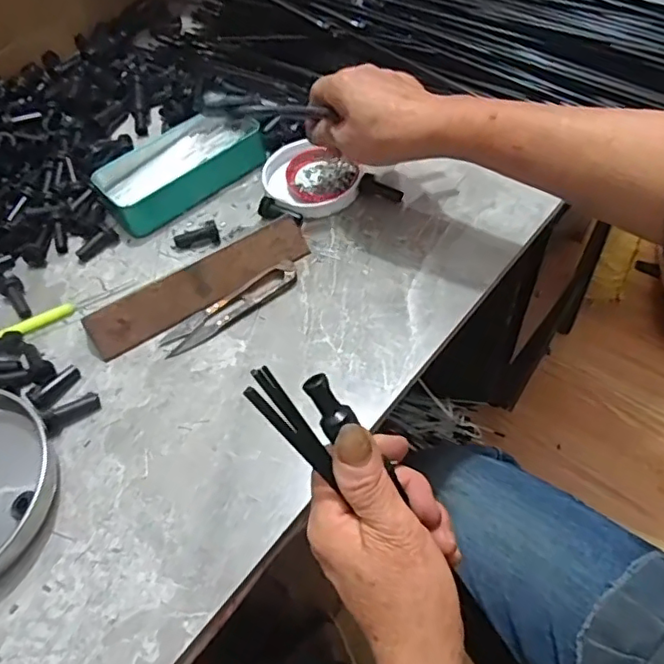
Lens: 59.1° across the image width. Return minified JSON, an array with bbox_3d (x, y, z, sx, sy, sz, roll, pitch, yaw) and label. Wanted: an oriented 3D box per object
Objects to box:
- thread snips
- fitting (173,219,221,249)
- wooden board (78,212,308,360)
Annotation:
[{"bbox_3d":[-0.077,-0.019,0.451,0.116,0.010,0.025,-34,58,-17],"label":"thread snips"},{"bbox_3d":[-0.115,-0.082,0.495,0.038,0.014,0.015,-10,54,0],"label":"fitting"},{"bbox_3d":[-0.101,-0.037,0.457,0.179,0.023,0.031,-30,58,-15],"label":"wooden board"}]

